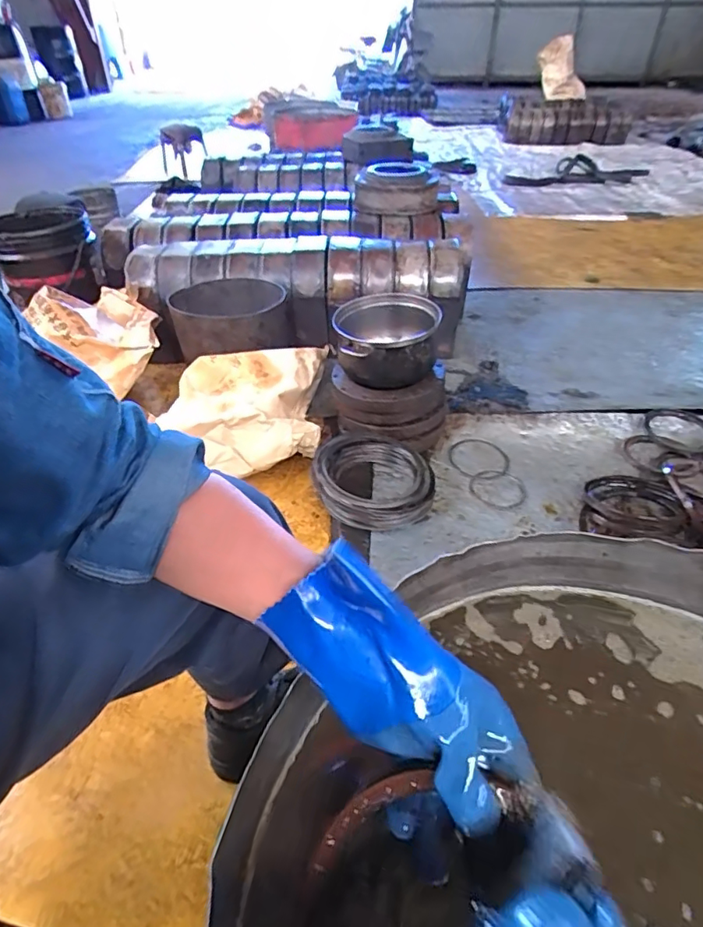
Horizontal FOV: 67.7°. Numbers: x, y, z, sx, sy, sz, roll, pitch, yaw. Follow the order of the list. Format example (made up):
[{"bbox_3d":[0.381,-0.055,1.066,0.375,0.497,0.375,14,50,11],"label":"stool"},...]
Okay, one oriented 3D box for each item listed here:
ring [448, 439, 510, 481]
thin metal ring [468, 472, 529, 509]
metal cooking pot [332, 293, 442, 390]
[{"bbox_3d":[0.279,-0.013,1.153,0.132,0.010,0.127,17,42,12],"label":"ring"},{"bbox_3d":[0.305,0.054,1.084,0.116,0.010,0.103,-4,42,-11],"label":"thin metal ring"},{"bbox_3d":[0.071,-0.261,1.090,0.193,0.121,0.206,-1,40,1],"label":"metal cooking pot"}]

